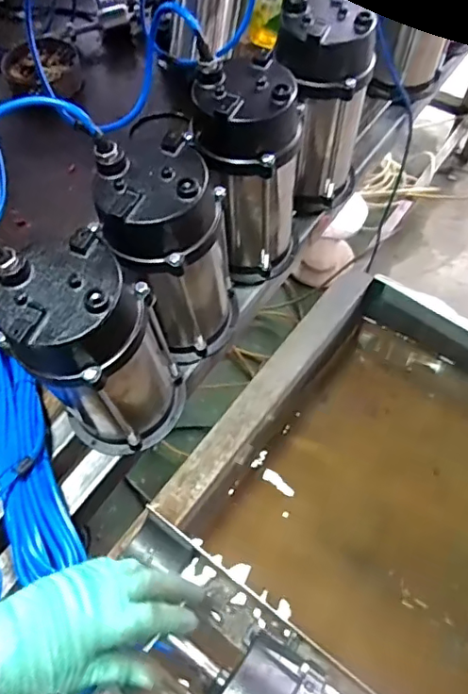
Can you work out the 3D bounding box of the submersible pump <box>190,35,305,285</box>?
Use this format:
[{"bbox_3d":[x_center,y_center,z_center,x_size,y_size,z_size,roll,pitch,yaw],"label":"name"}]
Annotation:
[{"bbox_3d":[0.020,-0.202,0.664,0.124,0.248,0.123,2,62,3],"label":"submersible pump"}]

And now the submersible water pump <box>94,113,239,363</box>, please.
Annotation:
[{"bbox_3d":[-0.061,-0.094,0.608,0.122,0.268,0.102,-30,65,-13],"label":"submersible water pump"}]

